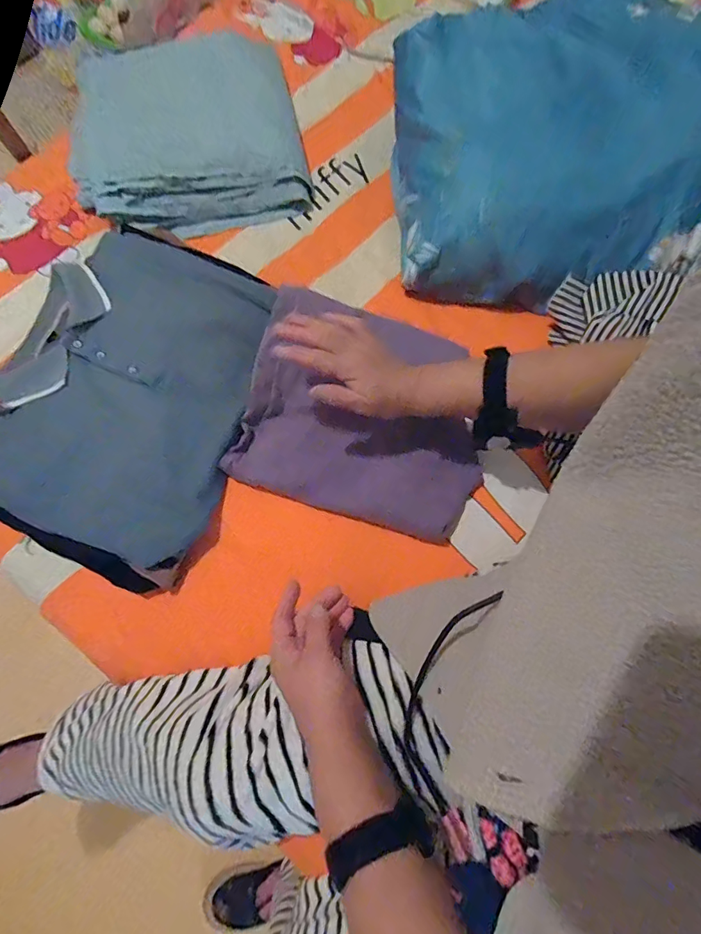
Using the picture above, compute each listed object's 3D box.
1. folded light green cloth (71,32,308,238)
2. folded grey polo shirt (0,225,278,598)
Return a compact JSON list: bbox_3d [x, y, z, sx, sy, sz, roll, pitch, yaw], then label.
[{"bbox_3d":[-0.248,-0.510,0.684,0.325,0.076,0.318,-14,72,-3],"label":"folded light green cloth"},{"bbox_3d":[-0.280,-0.100,0.554,0.322,0.045,0.449,15,73,6],"label":"folded grey polo shirt"}]

